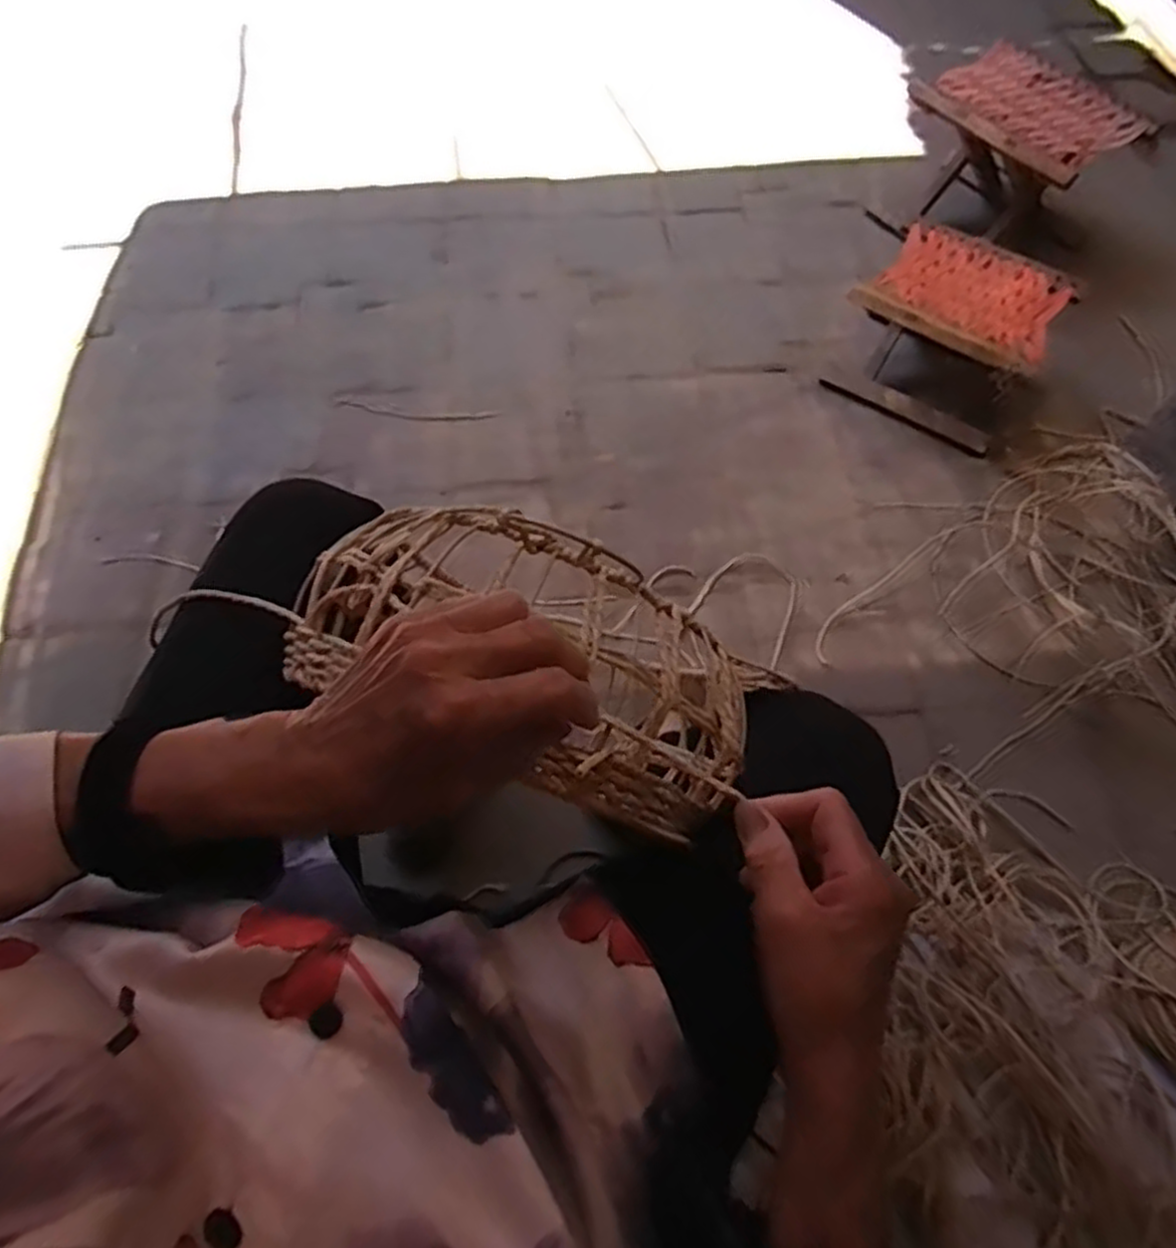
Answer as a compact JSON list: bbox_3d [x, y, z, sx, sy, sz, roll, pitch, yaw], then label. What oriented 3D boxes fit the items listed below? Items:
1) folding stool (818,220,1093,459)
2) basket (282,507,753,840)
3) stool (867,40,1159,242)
[{"bbox_3d":[0.567,-0.454,1.225,0.273,0.182,0.233,32,65,15],"label":"folding stool"},{"bbox_3d":[-0.020,0.018,0.420,0.247,0.092,0.130,29,63,-1],"label":"basket"},{"bbox_3d":[0.744,-0.814,1.397,0.277,0.246,0.331,-39,70,-19],"label":"stool"}]

